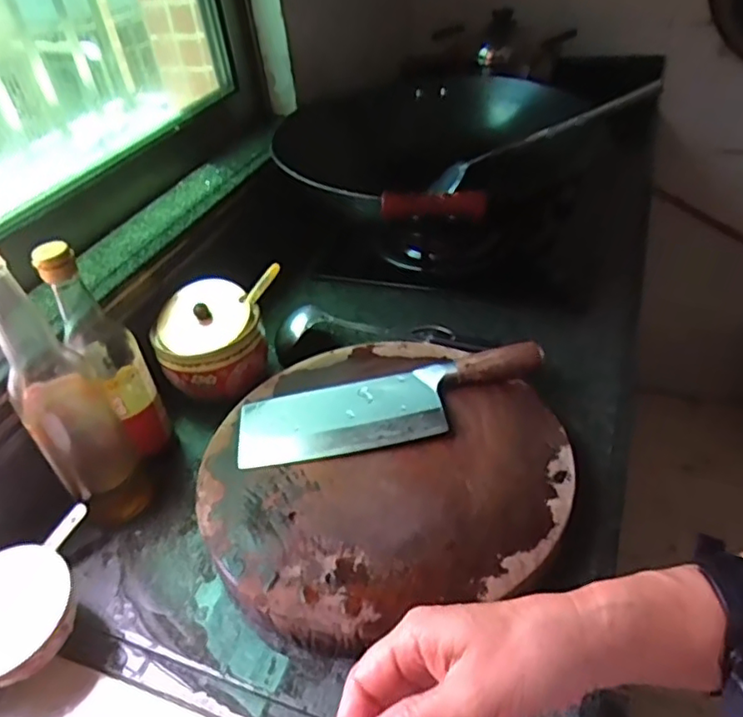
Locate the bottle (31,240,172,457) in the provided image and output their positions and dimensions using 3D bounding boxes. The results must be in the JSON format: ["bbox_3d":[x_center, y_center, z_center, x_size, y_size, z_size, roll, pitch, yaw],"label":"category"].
[{"bbox_3d":[-0.259,-0.009,0.591,0.077,0.216,0.064,16,44,27],"label":"bottle"}]

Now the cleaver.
[{"bbox_3d":[0.024,0.045,0.618,0.313,0.025,0.094,-10,38,-3],"label":"cleaver"}]

